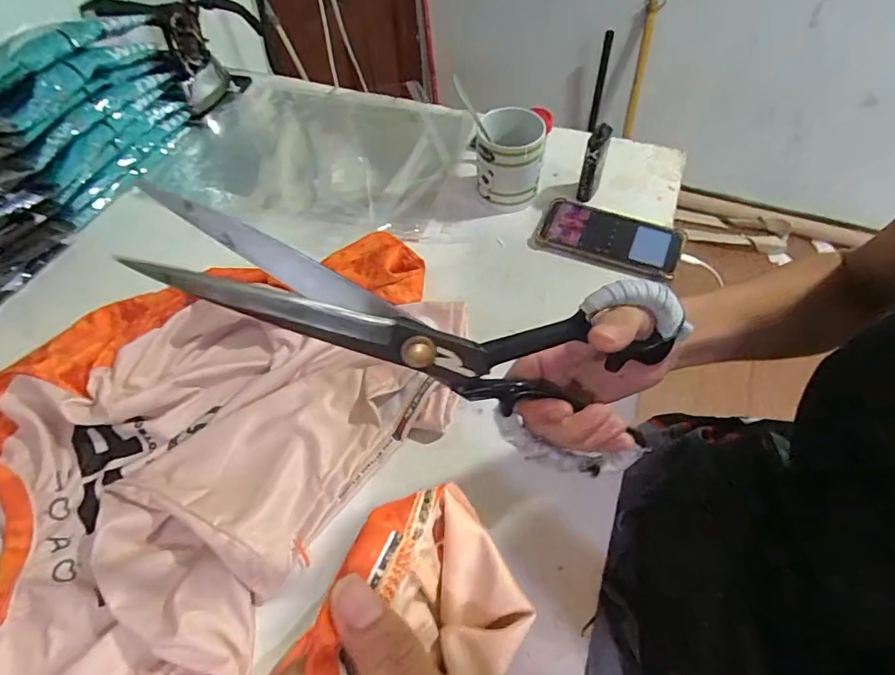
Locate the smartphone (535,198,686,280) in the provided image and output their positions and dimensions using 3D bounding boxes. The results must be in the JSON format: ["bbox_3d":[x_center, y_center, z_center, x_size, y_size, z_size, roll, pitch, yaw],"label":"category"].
[{"bbox_3d":[0.191,-0.121,0.577,0.161,0.014,0.089,18,59,15],"label":"smartphone"}]

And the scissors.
[{"bbox_3d":[-0.014,0.009,0.258,0.270,0.119,0.011,10,23,-8],"label":"scissors"}]

